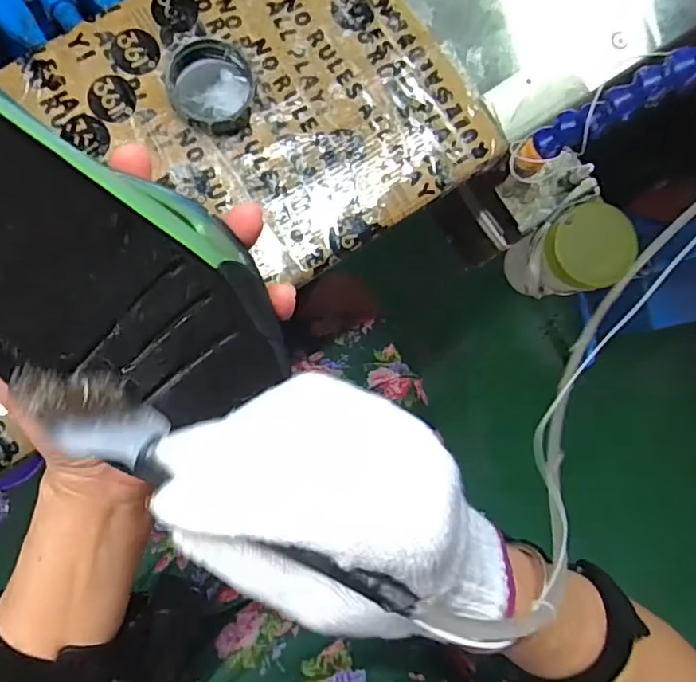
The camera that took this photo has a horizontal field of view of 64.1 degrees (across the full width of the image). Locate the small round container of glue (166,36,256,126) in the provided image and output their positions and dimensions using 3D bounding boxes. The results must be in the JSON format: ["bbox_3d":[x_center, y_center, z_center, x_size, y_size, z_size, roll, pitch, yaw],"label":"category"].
[{"bbox_3d":[-0.100,-0.189,0.408,0.062,0.019,0.054,19,86,-6],"label":"small round container of glue"}]

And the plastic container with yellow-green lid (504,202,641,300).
[{"bbox_3d":[0.206,-0.080,0.513,0.088,0.073,0.073,-36,93,-7],"label":"plastic container with yellow-green lid"}]

